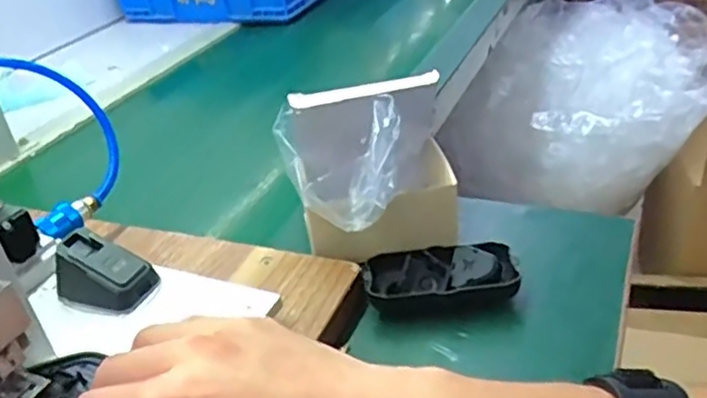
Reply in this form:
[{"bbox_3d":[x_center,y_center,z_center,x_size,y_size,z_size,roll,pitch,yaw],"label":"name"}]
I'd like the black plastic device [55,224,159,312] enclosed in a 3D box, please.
[{"bbox_3d":[-0.175,0.050,0.457,0.069,0.039,0.040,8,36,23],"label":"black plastic device"}]

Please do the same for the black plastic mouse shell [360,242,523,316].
[{"bbox_3d":[0.065,0.062,0.491,0.109,0.029,0.054,-6,33,2],"label":"black plastic mouse shell"}]

